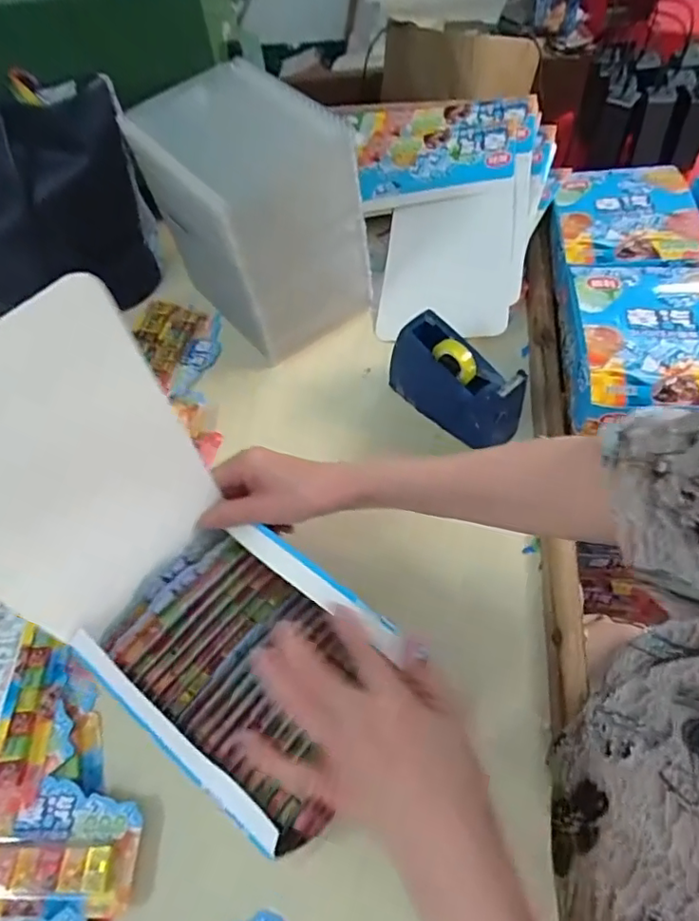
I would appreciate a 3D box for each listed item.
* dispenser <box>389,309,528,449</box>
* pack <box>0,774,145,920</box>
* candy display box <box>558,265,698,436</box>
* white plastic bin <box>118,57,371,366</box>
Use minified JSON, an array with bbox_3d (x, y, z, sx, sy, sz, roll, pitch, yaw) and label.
[{"bbox_3d":[0.105,-0.072,0.563,0.046,0.096,0.141,-39,62,-23],"label":"dispenser"},{"bbox_3d":[-0.207,0.265,0.394,0.121,0.014,0.070,5,55,6],"label":"pack"},{"bbox_3d":[0.305,-0.124,0.575,0.155,0.059,0.220,3,55,9],"label":"candy display box"},{"bbox_3d":[-0.098,-0.257,0.621,0.144,0.234,0.196,-38,62,-22],"label":"white plastic bin"}]

